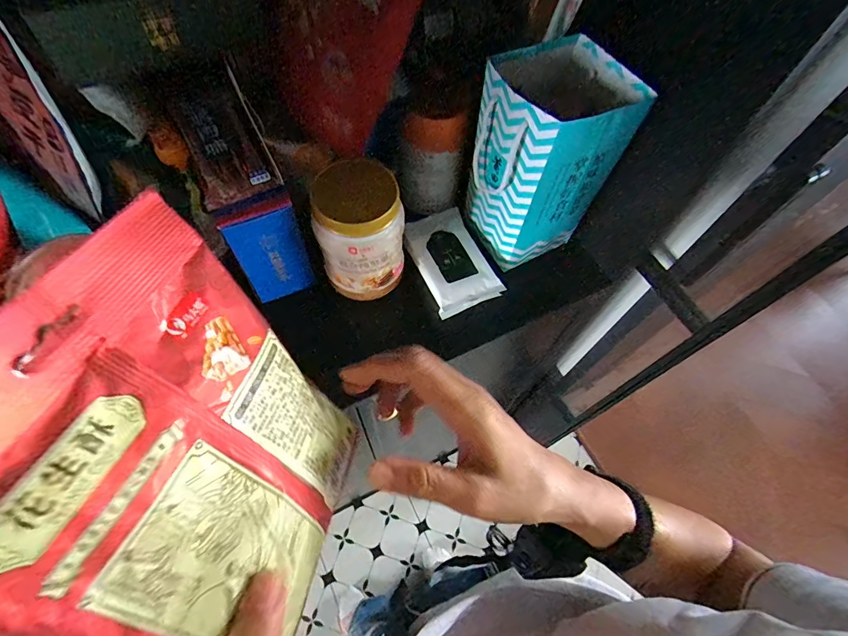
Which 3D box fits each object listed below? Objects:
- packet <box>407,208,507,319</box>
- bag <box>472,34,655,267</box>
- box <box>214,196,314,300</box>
[{"bbox_3d":[0.035,-0.083,0.566,0.090,0.024,0.157,-20,65,-12],"label":"packet"},{"bbox_3d":[0.135,-0.178,0.493,0.126,0.204,0.109,-21,65,-12],"label":"bag"},{"bbox_3d":[-0.168,-0.072,0.479,0.073,0.133,0.025,-24,66,-14],"label":"box"}]

